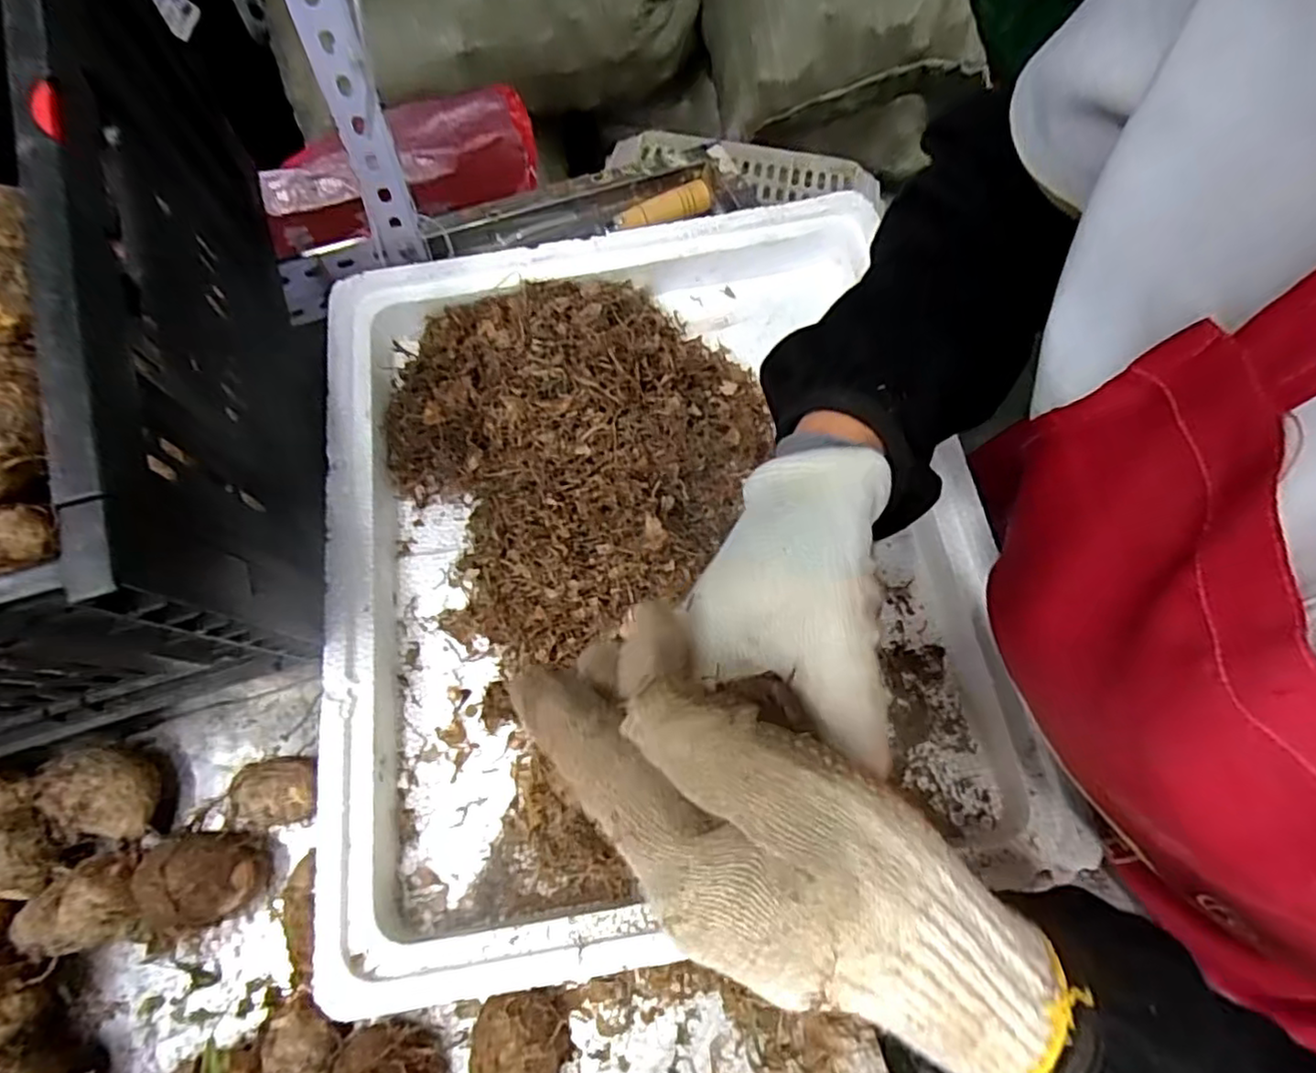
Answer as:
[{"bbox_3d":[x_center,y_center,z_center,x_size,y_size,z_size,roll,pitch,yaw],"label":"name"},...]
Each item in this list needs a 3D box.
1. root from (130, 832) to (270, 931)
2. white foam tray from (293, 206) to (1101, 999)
[{"bbox_3d":[-0.238,0.180,0.354,0.048,0.044,0.048,-8,68,-4],"label":"root"},{"bbox_3d":[-0.005,-0.001,0.407,0.374,0.062,0.432,-9,68,-5],"label":"white foam tray"}]

